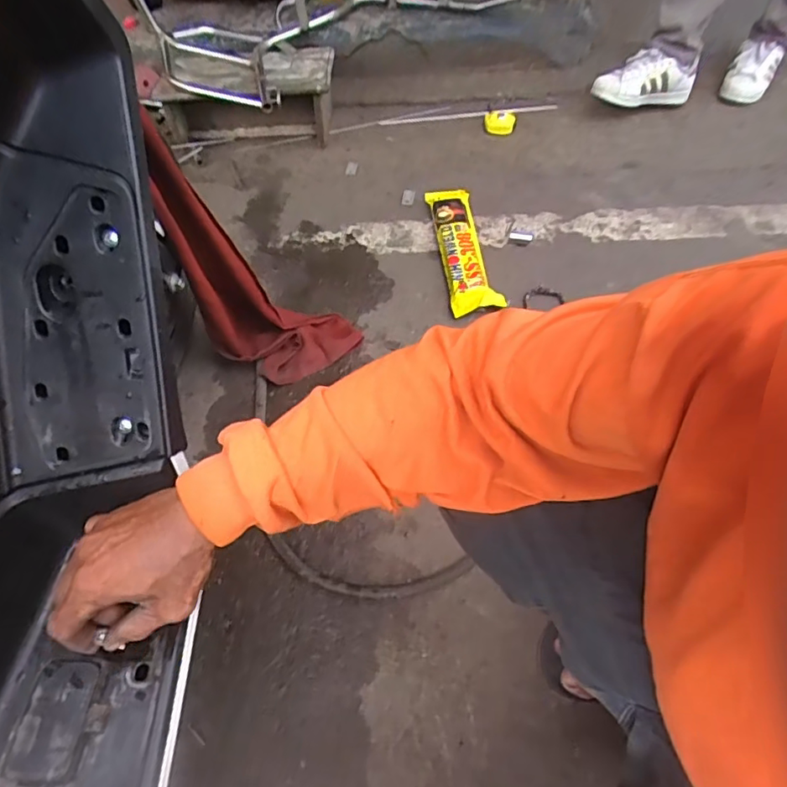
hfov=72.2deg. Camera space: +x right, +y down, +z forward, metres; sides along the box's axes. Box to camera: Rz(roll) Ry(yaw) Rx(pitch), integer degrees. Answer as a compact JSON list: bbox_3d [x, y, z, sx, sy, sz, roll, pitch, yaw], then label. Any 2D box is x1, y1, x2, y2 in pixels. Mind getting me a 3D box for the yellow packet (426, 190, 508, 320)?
[{"bbox_3d":[0.129,-0.276,1.025,0.093,0.021,0.311,-12,67,-5],"label":"yellow packet"}]

